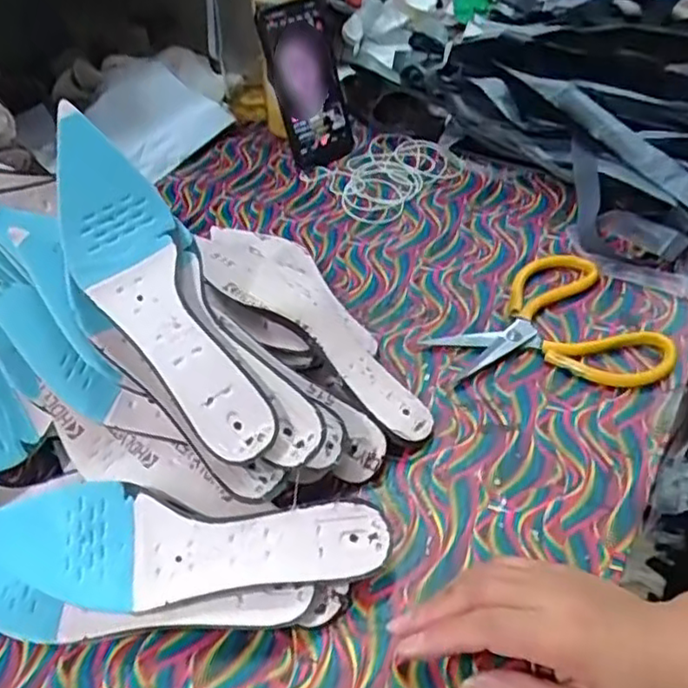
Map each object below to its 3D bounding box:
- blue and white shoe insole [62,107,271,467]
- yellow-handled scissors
[{"bbox_3d":[-0.118,-0.035,0.419,0.065,0.033,0.235,-28,80,-22],"label":"blue and white shoe insole"},{"bbox_3d":[0.166,-0.008,0.550,0.166,0.019,0.149,-22,47,-17],"label":"yellow-handled scissors"}]

